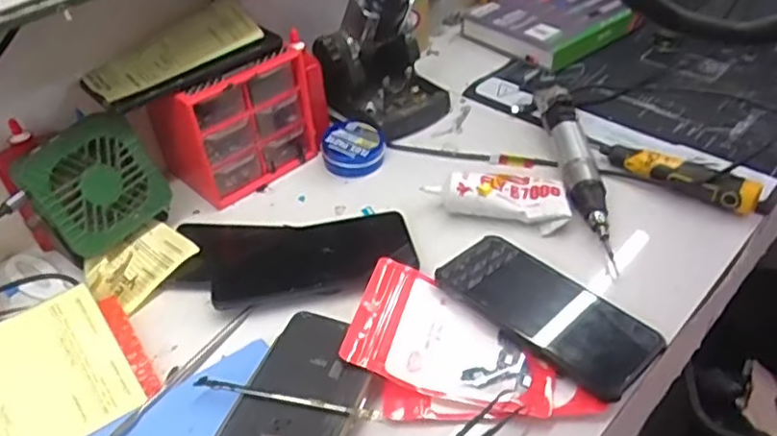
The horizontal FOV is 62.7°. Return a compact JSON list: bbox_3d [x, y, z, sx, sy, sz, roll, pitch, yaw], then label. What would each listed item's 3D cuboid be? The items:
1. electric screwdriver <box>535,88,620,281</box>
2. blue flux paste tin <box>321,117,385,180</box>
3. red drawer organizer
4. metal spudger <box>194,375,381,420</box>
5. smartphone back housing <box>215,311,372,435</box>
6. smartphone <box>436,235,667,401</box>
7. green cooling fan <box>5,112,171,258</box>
[{"bbox_3d":[0.177,-0.044,0.604,0.034,0.048,0.225,-2,43,2],"label":"electric screwdriver"},{"bbox_3d":[-0.036,-0.073,0.655,0.058,0.026,0.063,-2,43,2],"label":"blue flux paste tin"},{"bbox_3d":[-0.144,-0.105,0.630,0.094,0.118,0.148,32,53,32],"label":"red drawer organizer"},{"bbox_3d":[-0.070,0.121,0.428,0.131,0.006,0.007,8,44,12],"label":"metal spudger"},{"bbox_3d":[-0.069,0.140,0.415,0.079,0.014,0.181,15,46,19],"label":"smartphone back housing"},{"bbox_3d":[0.119,0.065,0.486,0.078,0.006,0.166,-33,50,-28],"label":"smartphone"},{"bbox_3d":[-0.252,-0.028,0.544,0.042,0.099,0.096,6,38,46],"label":"green cooling fan"}]

